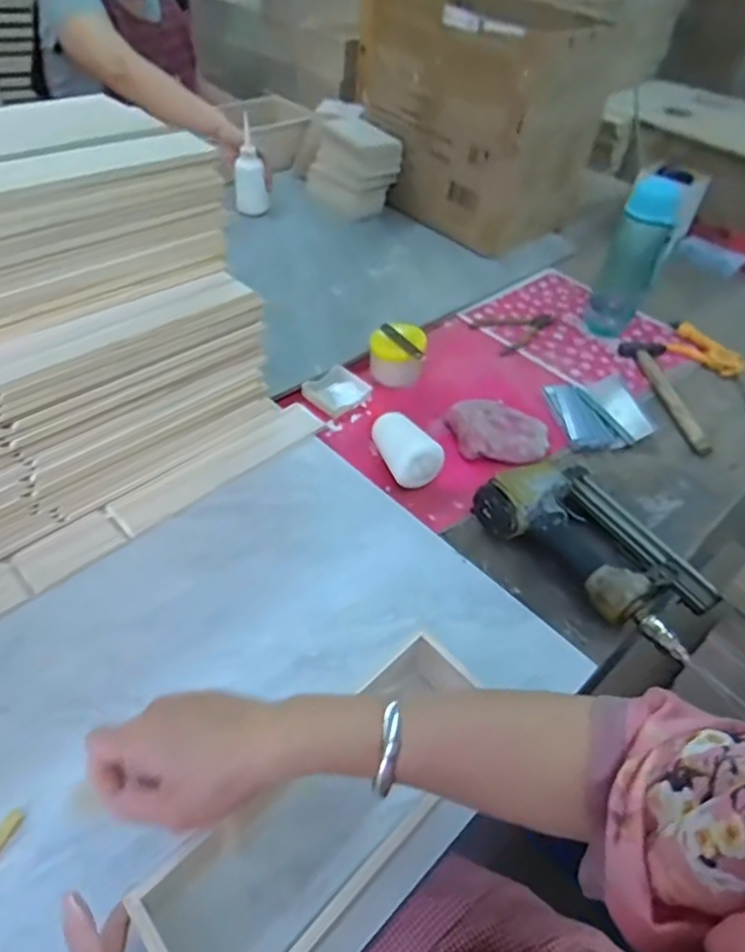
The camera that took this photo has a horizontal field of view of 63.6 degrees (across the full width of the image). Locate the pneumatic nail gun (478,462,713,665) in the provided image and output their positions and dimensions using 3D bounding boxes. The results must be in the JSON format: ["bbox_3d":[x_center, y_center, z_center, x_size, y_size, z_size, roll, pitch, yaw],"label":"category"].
[{"bbox_3d":[0.251,0.063,0.643,0.152,0.052,0.236,-30,55,-31],"label":"pneumatic nail gun"}]

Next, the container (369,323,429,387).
[{"bbox_3d":[0.035,-0.178,0.863,0.079,0.055,0.075,9,45,3],"label":"container"}]

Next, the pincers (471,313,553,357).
[{"bbox_3d":[0.245,-0.246,0.995,0.146,0.022,0.087,-21,51,-25],"label":"pincers"}]

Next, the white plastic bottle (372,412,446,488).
[{"bbox_3d":[0.041,-0.034,0.735,0.059,0.051,0.095,-14,48,-19],"label":"white plastic bottle"}]

